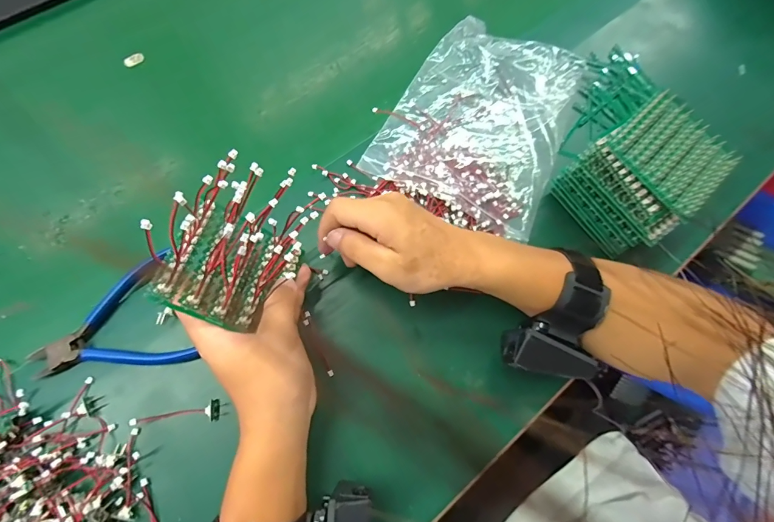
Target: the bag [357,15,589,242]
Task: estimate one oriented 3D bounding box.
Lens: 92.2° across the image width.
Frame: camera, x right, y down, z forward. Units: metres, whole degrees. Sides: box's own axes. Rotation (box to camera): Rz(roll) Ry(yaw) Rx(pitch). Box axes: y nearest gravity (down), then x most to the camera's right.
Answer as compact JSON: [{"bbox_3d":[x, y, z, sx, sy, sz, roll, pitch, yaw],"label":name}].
[{"bbox_3d":[0.102,-0.153,0.389,0.164,0.030,0.249,24,72,7],"label":"bag"}]

